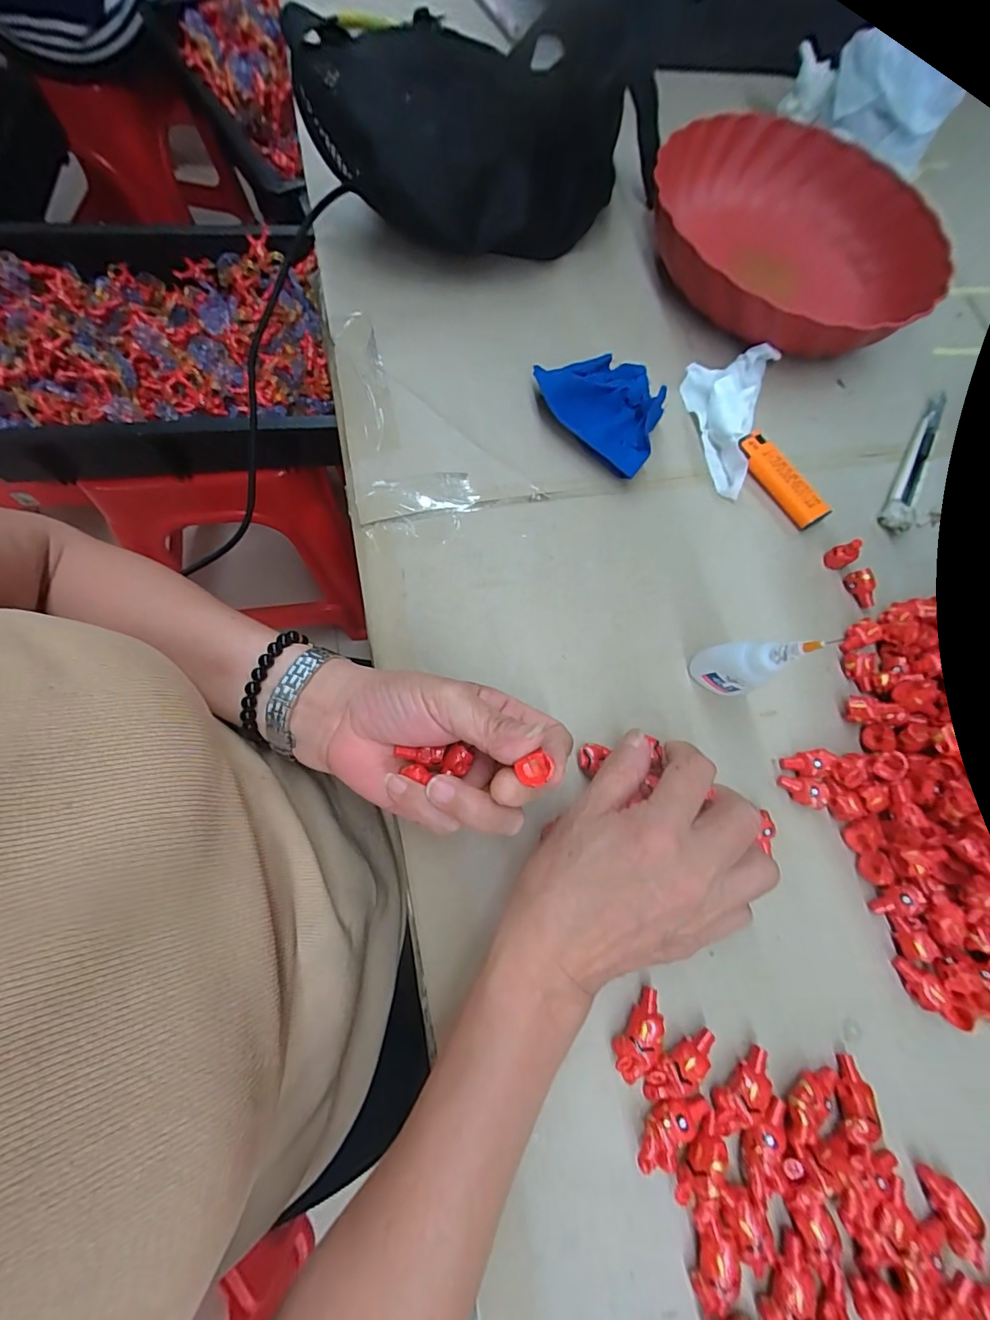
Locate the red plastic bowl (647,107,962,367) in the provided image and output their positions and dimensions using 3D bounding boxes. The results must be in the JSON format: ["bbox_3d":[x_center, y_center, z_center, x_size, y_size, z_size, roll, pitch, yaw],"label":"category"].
[{"bbox_3d":[0.246,-0.354,0.423,0.233,0.077,0.244,0,74,-1],"label":"red plastic bowl"}]

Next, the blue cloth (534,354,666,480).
[{"bbox_3d":[0.083,-0.183,0.346,0.091,0.023,0.084,41,74,7],"label":"blue cloth"}]

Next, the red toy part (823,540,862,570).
[{"bbox_3d":[0.240,-0.073,0.338,0.013,0.025,0.015,-31,78,-13],"label":"red toy part"}]

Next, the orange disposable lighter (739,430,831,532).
[{"bbox_3d":[0.203,-0.128,0.349,0.025,0.009,0.078,-30,78,-13],"label":"orange disposable lighter"}]

